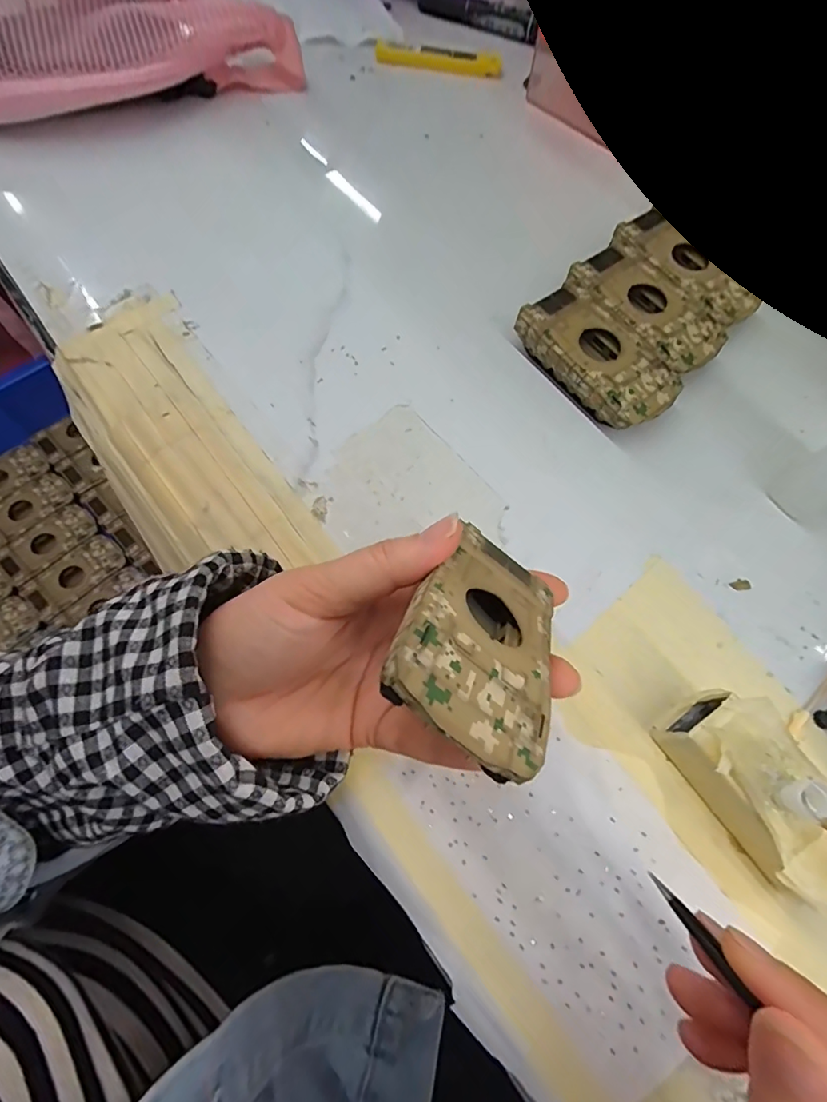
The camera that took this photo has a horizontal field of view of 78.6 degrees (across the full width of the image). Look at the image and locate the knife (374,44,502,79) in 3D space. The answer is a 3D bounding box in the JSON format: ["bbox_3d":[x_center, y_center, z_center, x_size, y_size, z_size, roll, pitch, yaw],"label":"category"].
[{"bbox_3d":[0.022,-0.409,0.419,0.103,0.007,0.020,10,69,1],"label":"knife"}]

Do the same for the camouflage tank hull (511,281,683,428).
[{"bbox_3d":[0.106,-0.110,0.301,0.050,0.027,0.095,-38,75,-16],"label":"camouflage tank hull"}]

